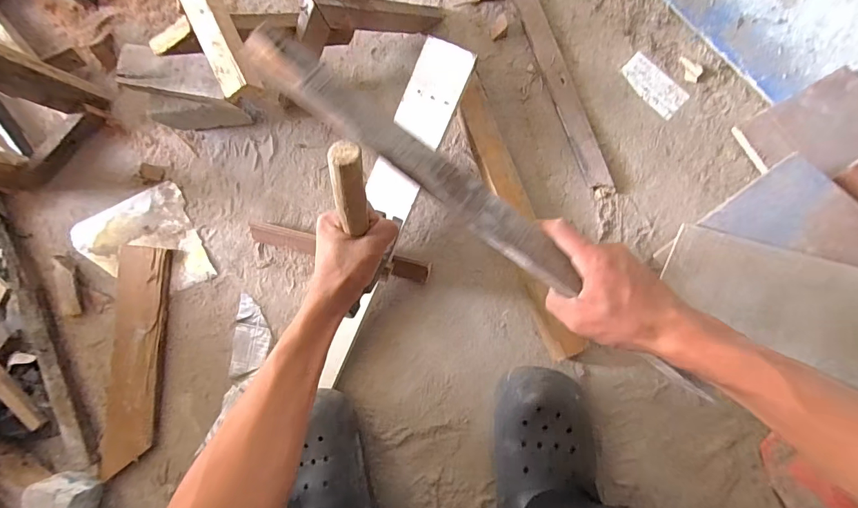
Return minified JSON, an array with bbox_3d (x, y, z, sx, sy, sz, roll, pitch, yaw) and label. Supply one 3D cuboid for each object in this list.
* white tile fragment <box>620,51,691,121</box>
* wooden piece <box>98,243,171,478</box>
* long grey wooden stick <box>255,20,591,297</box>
[{"bbox_3d":[0.291,-0.218,0.503,0.041,0.004,0.088,-41,83,7],"label":"white tile fragment"},{"bbox_3d":[-0.459,0.165,0.611,0.084,0.017,0.347,4,90,10],"label":"wooden piece"},{"bbox_3d":[-0.008,-0.075,0.327,0.325,0.020,0.036,36,95,-4],"label":"long grey wooden stick"}]

